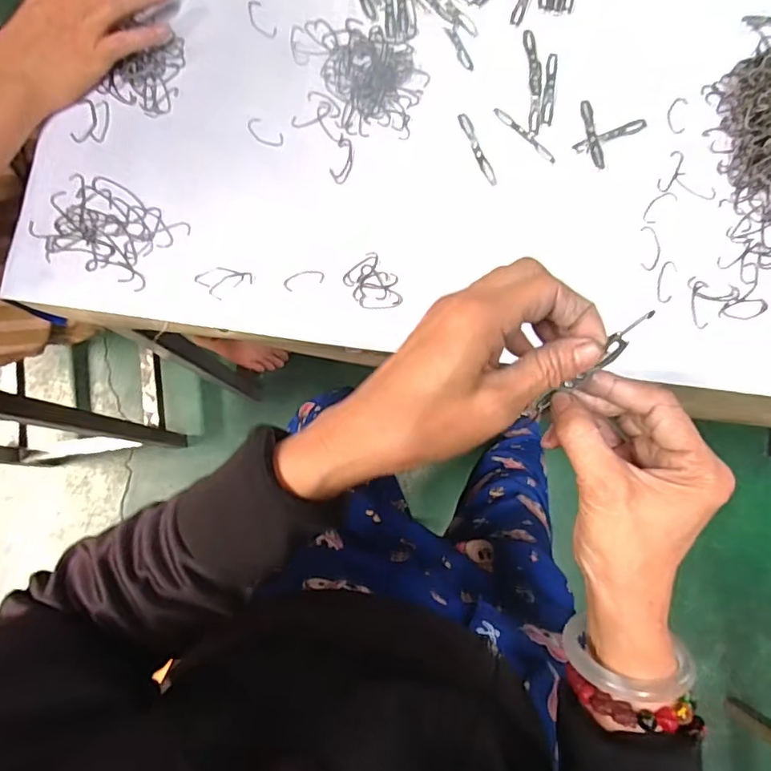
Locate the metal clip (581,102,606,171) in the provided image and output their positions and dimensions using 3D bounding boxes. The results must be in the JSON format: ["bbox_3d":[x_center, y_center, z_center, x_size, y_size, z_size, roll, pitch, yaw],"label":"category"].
[{"bbox_3d":[0.177,-0.214,0.458,0.010,0.010,0.066,-7,82,-2],"label":"metal clip"}]

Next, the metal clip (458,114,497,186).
[{"bbox_3d":[0.078,-0.201,0.458,0.009,0.004,0.069,-21,83,-4],"label":"metal clip"}]

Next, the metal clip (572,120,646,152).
[{"bbox_3d":[0.193,-0.214,0.461,0.067,0.004,0.009,-23,83,-4],"label":"metal clip"}]

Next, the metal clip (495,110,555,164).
[{"bbox_3d":[0.119,-0.215,0.462,0.067,0.004,0.009,43,84,5],"label":"metal clip"}]

